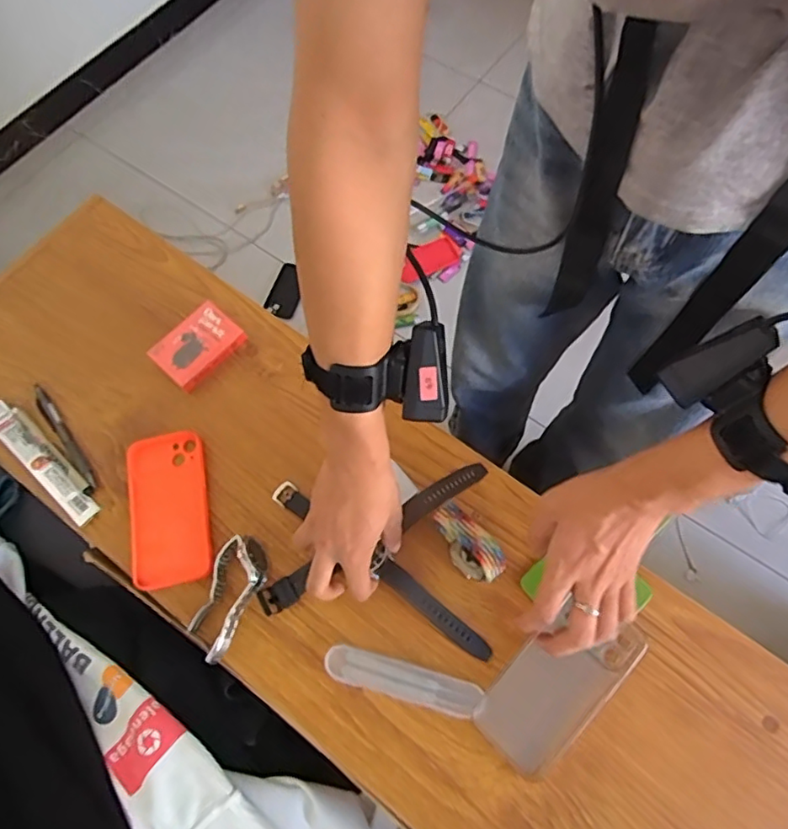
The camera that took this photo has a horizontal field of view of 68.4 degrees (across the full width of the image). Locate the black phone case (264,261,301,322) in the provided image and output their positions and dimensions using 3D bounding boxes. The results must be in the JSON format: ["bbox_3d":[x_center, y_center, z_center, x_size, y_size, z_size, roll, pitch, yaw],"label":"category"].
[{"bbox_3d":[-0.265,-0.311,1.430,0.079,0.019,0.141,19,70,8],"label":"black phone case"}]

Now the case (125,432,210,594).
[{"bbox_3d":[-0.229,0.094,0.588,0.075,0.008,0.154,-12,68,-4],"label":"case"}]

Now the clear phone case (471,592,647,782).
[{"bbox_3d":[0.142,0.230,0.502,0.152,0.007,0.077,-43,73,-14],"label":"clear phone case"}]

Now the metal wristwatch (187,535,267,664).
[{"bbox_3d":[-0.153,0.164,0.530,0.048,0.031,0.105,23,70,10],"label":"metal wristwatch"}]

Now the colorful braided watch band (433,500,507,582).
[{"bbox_3d":[0.066,0.120,0.536,0.076,0.046,0.035,42,75,16],"label":"colorful braided watch band"}]

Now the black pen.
[{"bbox_3d":[-0.355,0.023,0.623,0.019,0.014,0.150,-35,72,-12],"label":"black pen"}]

